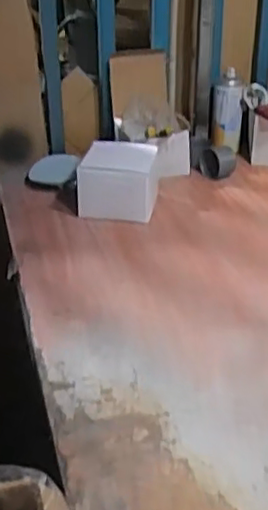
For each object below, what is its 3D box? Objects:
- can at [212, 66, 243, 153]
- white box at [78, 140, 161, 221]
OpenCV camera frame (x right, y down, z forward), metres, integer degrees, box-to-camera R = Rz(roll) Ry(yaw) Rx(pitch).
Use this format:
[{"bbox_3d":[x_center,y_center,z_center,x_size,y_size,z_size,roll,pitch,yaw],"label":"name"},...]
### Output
[{"bbox_3d":[0.208,-0.319,1.422,0.066,0.152,0.053,3,30,7],"label":"can"},{"bbox_3d":[-0.025,-0.141,1.198,0.135,0.102,0.143,5,30,7],"label":"white box"}]

